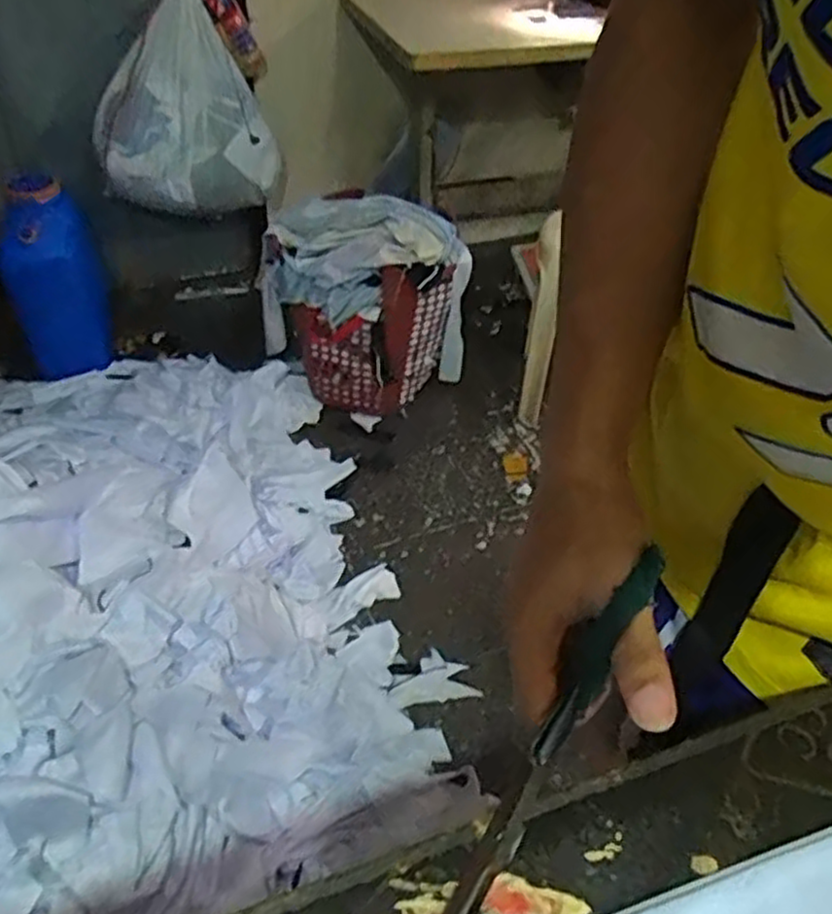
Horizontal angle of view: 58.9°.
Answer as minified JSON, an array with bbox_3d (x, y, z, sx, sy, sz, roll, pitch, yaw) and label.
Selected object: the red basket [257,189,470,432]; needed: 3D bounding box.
[{"bbox_3d":[-0.131,-0.352,1.751,0.450,0.438,0.299,21,47,20],"label":"red basket"}]

